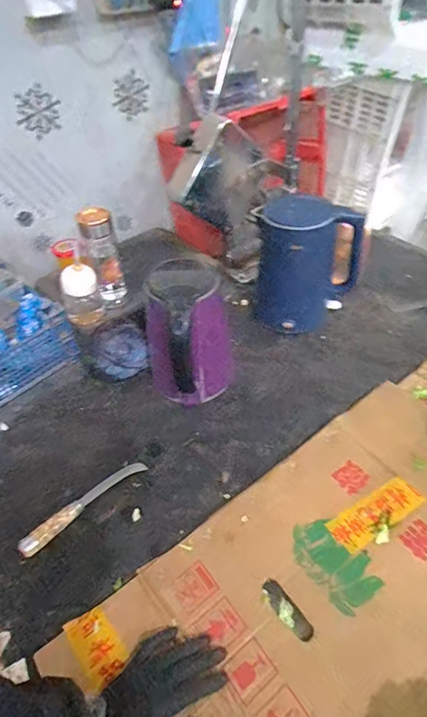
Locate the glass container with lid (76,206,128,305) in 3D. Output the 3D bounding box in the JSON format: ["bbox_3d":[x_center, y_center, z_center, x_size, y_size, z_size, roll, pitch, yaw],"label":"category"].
[{"bbox_3d":[-0.216,-0.192,0.831,0.064,0.199,0.070,-15,48,-10],"label":"glass container with lid"}]

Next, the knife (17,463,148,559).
[{"bbox_3d":[-0.196,0.218,0.633,0.206,0.028,0.027,-36,54,-26],"label":"knife"}]

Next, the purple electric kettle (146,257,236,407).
[{"bbox_3d":[-0.045,-0.034,0.720,0.129,0.242,0.130,-35,54,-26],"label":"purple electric kettle"}]

